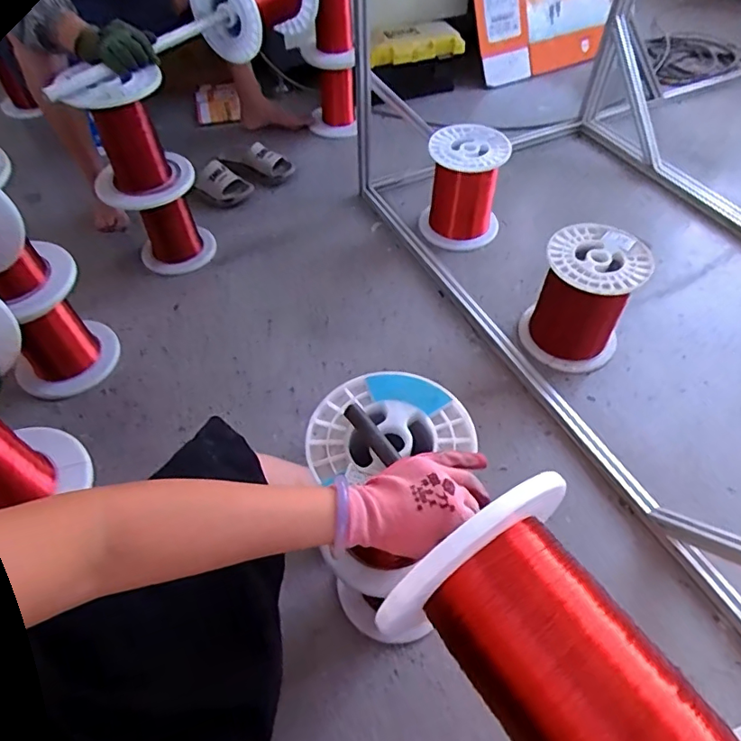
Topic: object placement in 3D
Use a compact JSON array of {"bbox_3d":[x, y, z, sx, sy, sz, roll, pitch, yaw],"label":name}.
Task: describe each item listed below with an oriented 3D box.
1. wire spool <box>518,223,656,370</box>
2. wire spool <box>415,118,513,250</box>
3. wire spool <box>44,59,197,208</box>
[{"bbox_3d":[0.447,-0.151,1.109,0.196,0.239,0.195,-1,53,1],"label":"wire spool"},{"bbox_3d":[0.237,-0.479,1.360,0.180,0.250,0.177,-1,53,1],"label":"wire spool"},{"bbox_3d":[-0.545,-0.520,1.168,0.211,0.280,0.216,-1,53,1],"label":"wire spool"}]

